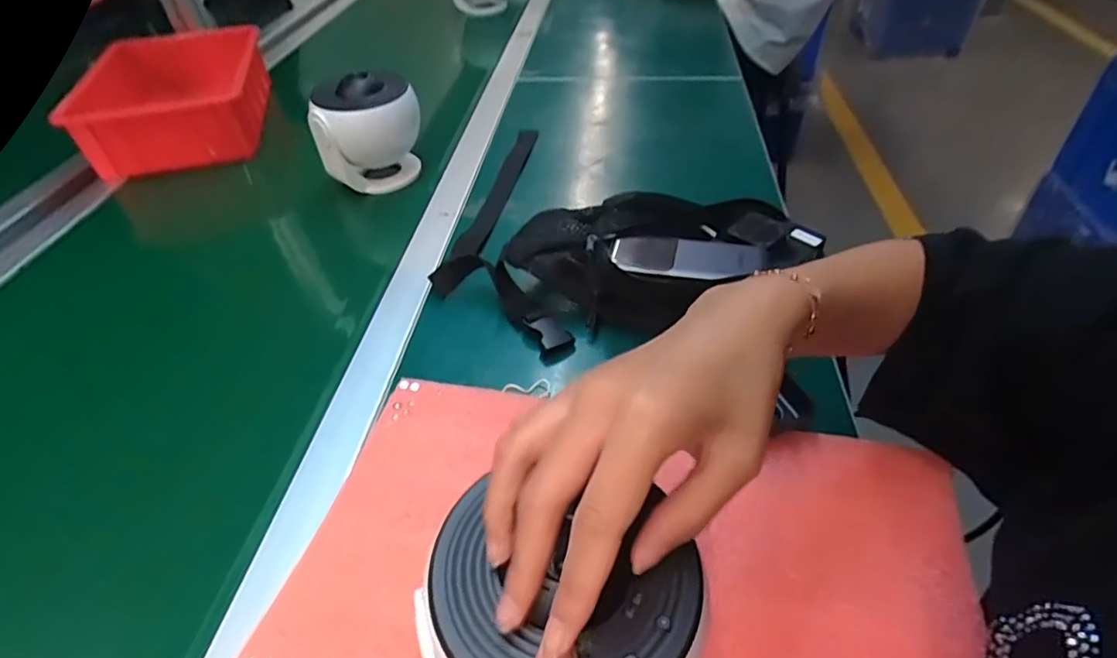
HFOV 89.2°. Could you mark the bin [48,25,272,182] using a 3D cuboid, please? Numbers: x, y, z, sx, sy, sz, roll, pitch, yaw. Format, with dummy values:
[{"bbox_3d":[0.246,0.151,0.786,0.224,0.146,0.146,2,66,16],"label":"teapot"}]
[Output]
[{"bbox_3d":[-0.533,-0.327,0.811,0.221,0.104,0.289,-18,46,-12],"label":"bin"}]

